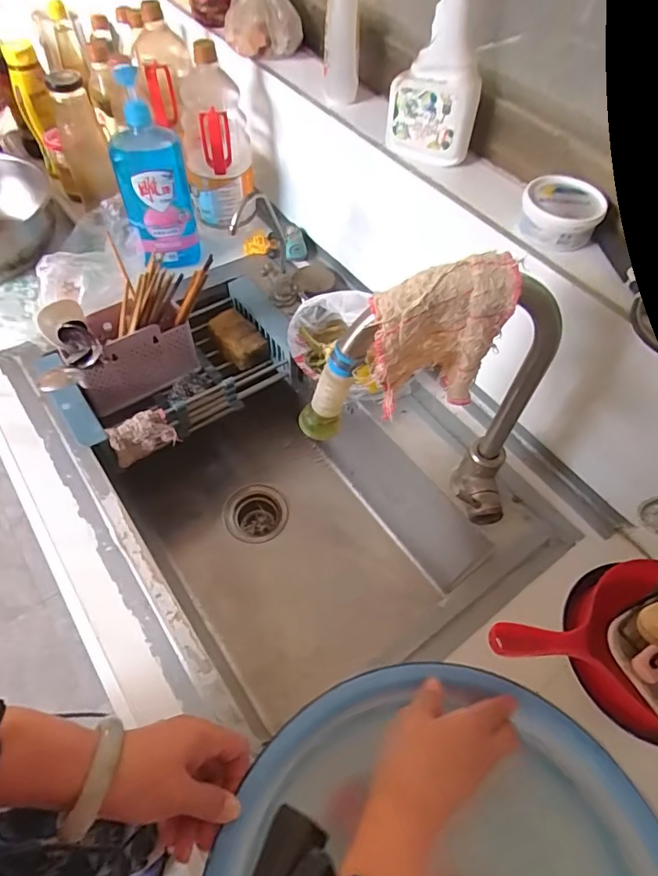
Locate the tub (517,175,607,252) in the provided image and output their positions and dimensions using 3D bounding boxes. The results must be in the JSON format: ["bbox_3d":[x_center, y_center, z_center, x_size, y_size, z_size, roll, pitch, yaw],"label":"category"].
[{"bbox_3d":[0.263,-0.257,0.576,0.085,0.040,0.083,2,56,-2],"label":"tub"}]

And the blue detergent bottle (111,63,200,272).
[{"bbox_3d":[-0.278,-0.407,0.805,0.108,0.293,0.072,-12,58,-11],"label":"blue detergent bottle"}]

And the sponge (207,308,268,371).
[{"bbox_3d":[-0.159,-0.174,0.894,0.061,0.034,0.117,-31,63,-22],"label":"sponge"}]

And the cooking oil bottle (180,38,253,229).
[{"bbox_3d":[-0.194,-0.506,0.868,0.110,0.270,0.092,-4,56,-6],"label":"cooking oil bottle"}]

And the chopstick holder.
[{"bbox_3d":[-0.316,-0.137,0.813,0.179,0.132,0.094,-33,64,-23],"label":"chopstick holder"}]

